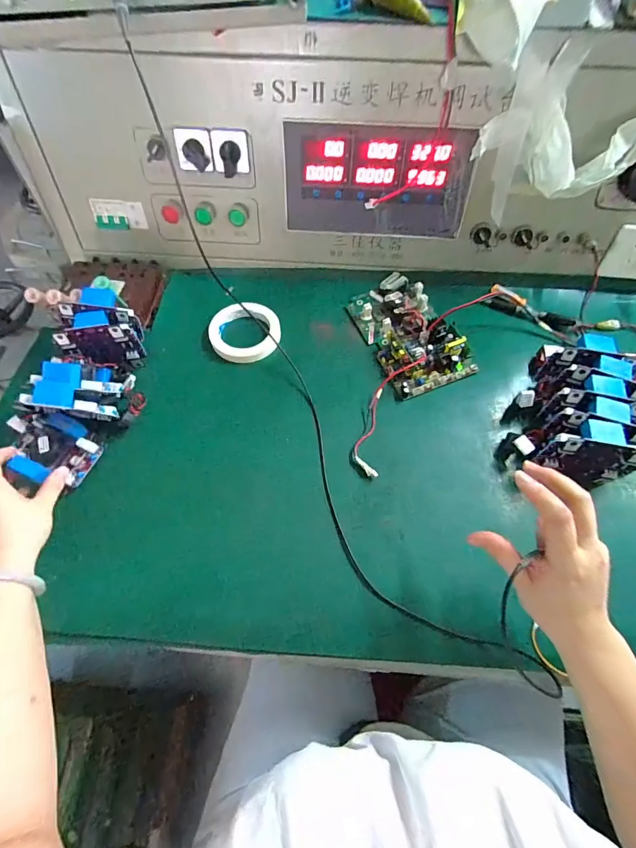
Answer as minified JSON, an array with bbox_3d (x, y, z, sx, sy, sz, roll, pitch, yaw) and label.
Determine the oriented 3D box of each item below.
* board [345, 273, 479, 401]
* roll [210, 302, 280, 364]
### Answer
[{"bbox_3d":[0.131,-0.139,0.589,0.123,0.038,0.198,-21,62,-11],"label":"board"},{"bbox_3d":[-0.109,-0.138,0.595,0.104,0.019,0.098,0,60,1],"label":"roll"}]

